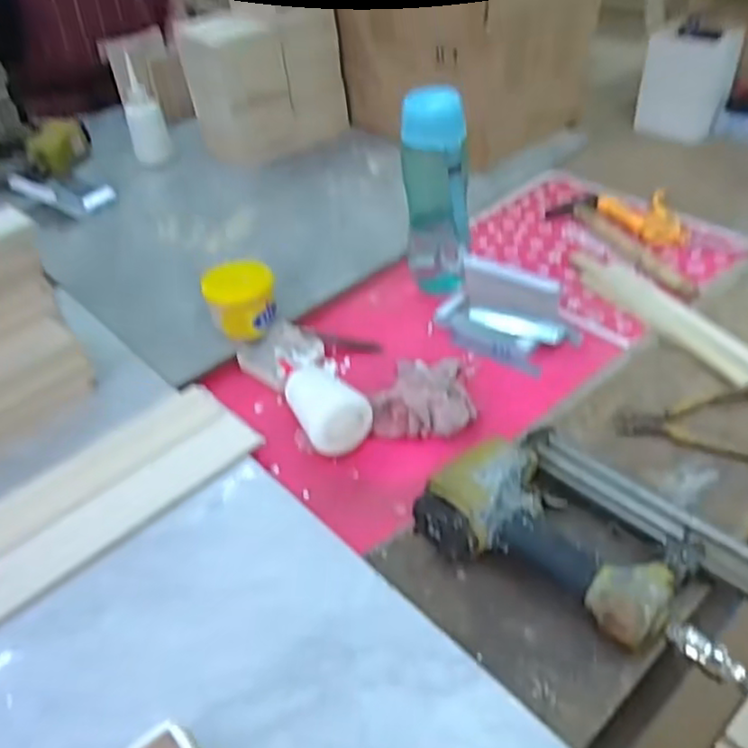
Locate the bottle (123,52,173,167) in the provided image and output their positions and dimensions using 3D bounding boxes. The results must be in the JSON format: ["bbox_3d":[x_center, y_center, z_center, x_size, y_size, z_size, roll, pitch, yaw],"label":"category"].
[{"bbox_3d":[-0.376,-0.420,1.106,0.061,0.145,0.052,-17,43,-13],"label":"bottle"}]

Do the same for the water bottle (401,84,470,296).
[{"bbox_3d":[0.070,-0.193,0.768,0.063,0.234,0.059,-11,42,-6],"label":"water bottle"}]

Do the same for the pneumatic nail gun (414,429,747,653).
[{"bbox_3d":[0.166,0.125,0.532,0.221,0.057,0.155,31,53,34],"label":"pneumatic nail gun"}]

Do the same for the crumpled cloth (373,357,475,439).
[{"bbox_3d":[0.053,0.011,0.697,0.101,0.036,0.113,2,42,8],"label":"crumpled cloth"}]

